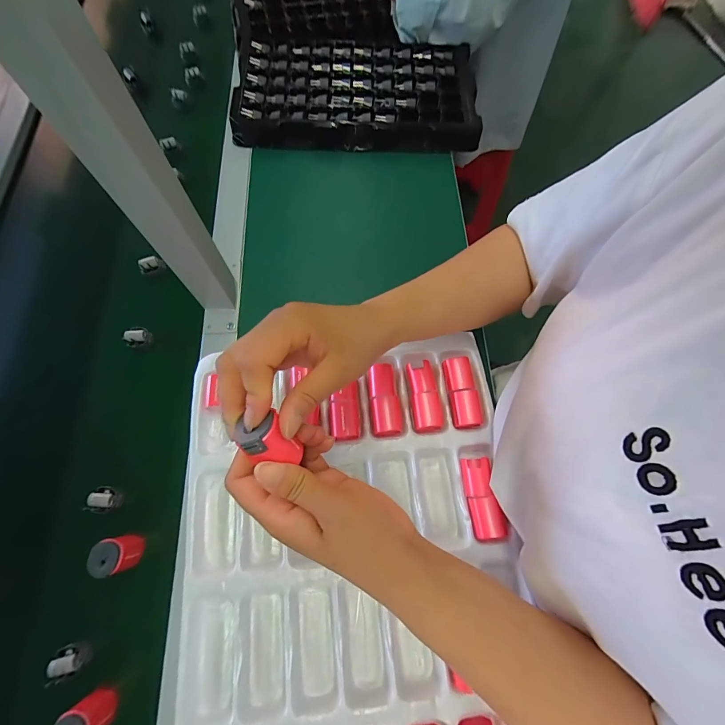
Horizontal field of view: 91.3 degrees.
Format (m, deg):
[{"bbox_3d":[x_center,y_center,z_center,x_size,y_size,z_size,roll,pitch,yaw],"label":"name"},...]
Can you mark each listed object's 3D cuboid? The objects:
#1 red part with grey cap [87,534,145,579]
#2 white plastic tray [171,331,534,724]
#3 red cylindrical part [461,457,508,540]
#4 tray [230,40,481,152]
[{"bbox_3d":[-0.229,0.179,0.332,0.027,0.039,0.030,-15,71,-7],"label":"red part with grey cap"},{"bbox_3d":[-0.007,0.195,0.332,0.312,0.035,0.437,-4,70,-3],"label":"white plastic tray"},{"bbox_3d":[0.118,0.132,0.348,0.029,0.022,0.073,-6,70,-4],"label":"red cylindrical part"},{"bbox_3d":[-0.008,-0.427,0.557,0.367,0.032,0.221,1,70,-2],"label":"tray"}]

